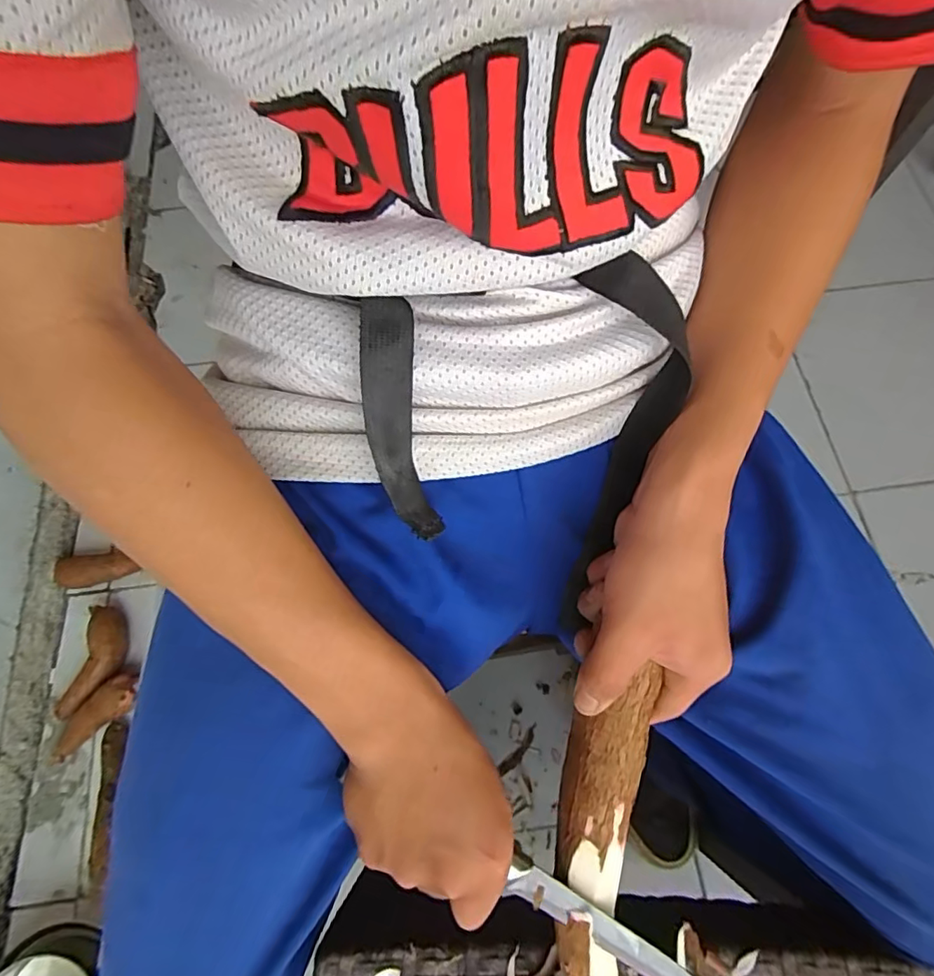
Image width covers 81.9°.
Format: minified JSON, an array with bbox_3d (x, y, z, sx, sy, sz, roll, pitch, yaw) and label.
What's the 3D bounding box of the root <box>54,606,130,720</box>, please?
[{"bbox_3d":[-0.524,0.250,0.763,0.070,0.039,0.151,12,69,6],"label":"root"}]

